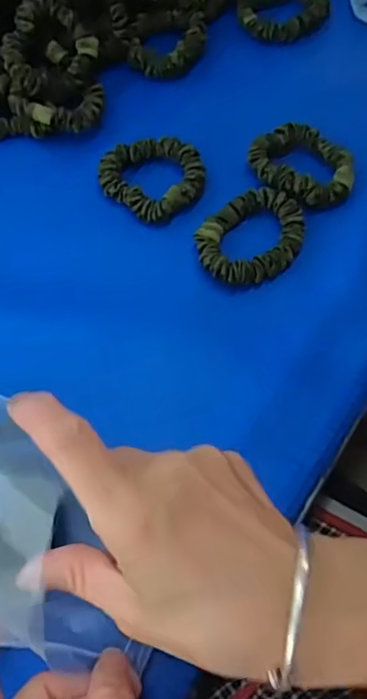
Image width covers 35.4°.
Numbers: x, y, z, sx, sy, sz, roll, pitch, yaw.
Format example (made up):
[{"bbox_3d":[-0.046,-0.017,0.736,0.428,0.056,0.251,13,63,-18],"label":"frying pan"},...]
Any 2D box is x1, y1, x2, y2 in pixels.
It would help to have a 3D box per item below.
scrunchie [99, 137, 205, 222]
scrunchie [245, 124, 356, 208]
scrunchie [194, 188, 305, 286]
[{"bbox_3d":[-0.021,-0.117,0.386,0.068,0.010,0.061,31,70,14],"label":"scrunchie"},{"bbox_3d":[0.081,-0.122,0.387,0.053,0.016,0.068,-34,70,-13],"label":"scrunchie"},{"bbox_3d":[0.044,-0.071,0.365,0.075,0.015,0.054,-40,72,-16],"label":"scrunchie"}]

